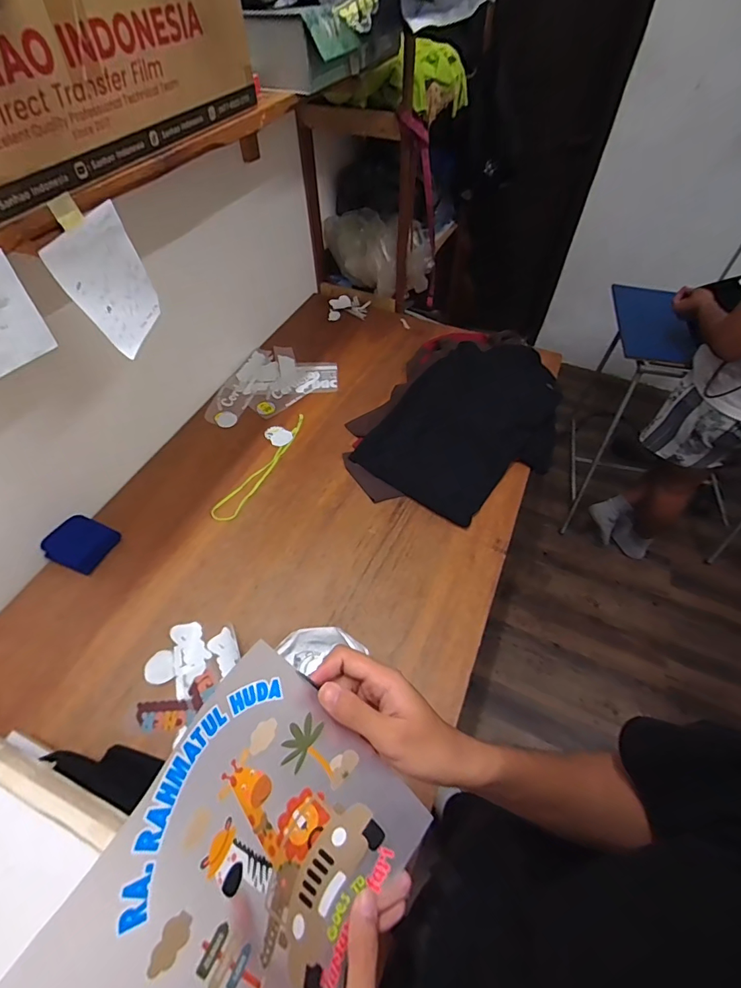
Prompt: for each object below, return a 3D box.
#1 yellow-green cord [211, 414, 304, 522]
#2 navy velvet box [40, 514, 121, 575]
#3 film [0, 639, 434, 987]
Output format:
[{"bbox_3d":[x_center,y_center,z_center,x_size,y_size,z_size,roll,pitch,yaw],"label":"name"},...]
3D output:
[{"bbox_3d":[-0.262,-0.077,1.107,0.062,0.006,0.386,25,58,16],"label":"yellow-green cord"},{"bbox_3d":[-0.634,0.107,0.954,0.118,0.041,0.113,20,57,13],"label":"navy velvet box"},{"bbox_3d":[-0.062,0.232,0.256,0.187,0.027,0.202,52,39,-14],"label":"film"}]

